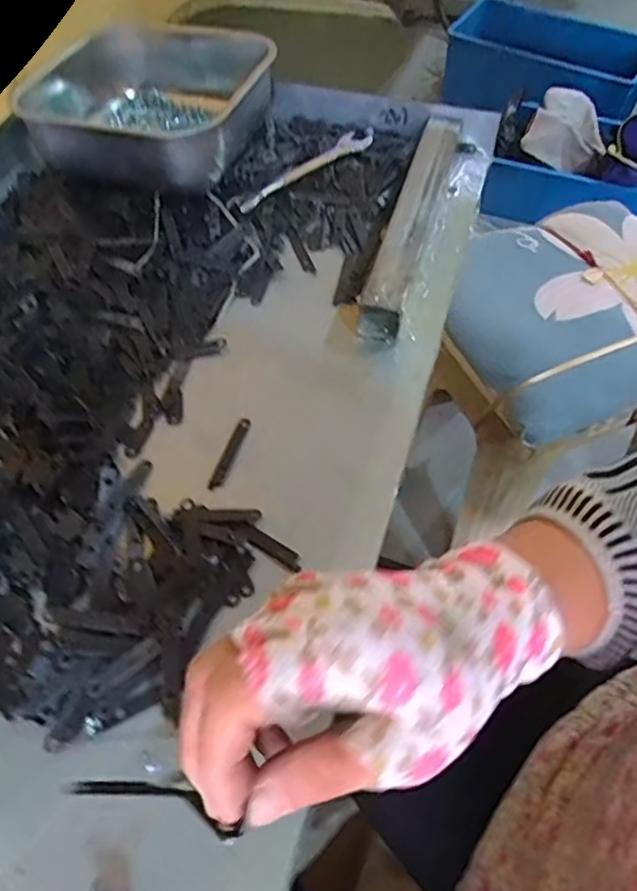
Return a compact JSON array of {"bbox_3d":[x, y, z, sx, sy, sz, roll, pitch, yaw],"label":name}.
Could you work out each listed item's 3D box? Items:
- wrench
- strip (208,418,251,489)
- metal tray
[{"bbox_3d":[-0.005,-0.234,0.545,0.024,0.009,0.150,40,65,22],"label":"wrench"},{"bbox_3d":[-0.054,0.004,0.395,0.008,0.004,0.053,16,58,9],"label":"strip"},{"bbox_3d":[-0.138,-0.274,0.527,0.170,0.064,0.169,17,58,10],"label":"metal tray"}]

